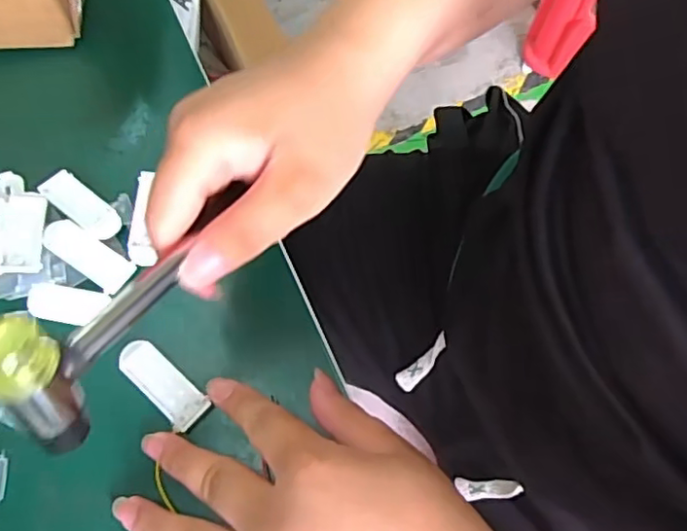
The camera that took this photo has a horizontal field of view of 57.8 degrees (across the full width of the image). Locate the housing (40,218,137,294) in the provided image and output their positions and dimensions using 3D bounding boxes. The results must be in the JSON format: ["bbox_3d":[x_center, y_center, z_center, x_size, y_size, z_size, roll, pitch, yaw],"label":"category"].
[{"bbox_3d":[-0.146,-0.007,0.354,0.055,0.008,0.021,30,70,15],"label":"housing"}]

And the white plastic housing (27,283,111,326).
[{"bbox_3d":[-0.153,0.021,0.345,0.046,0.010,0.019,7,66,6],"label":"white plastic housing"}]

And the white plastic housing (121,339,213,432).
[{"bbox_3d":[-0.094,0.061,0.322,0.053,0.008,0.021,38,72,18],"label":"white plastic housing"}]

